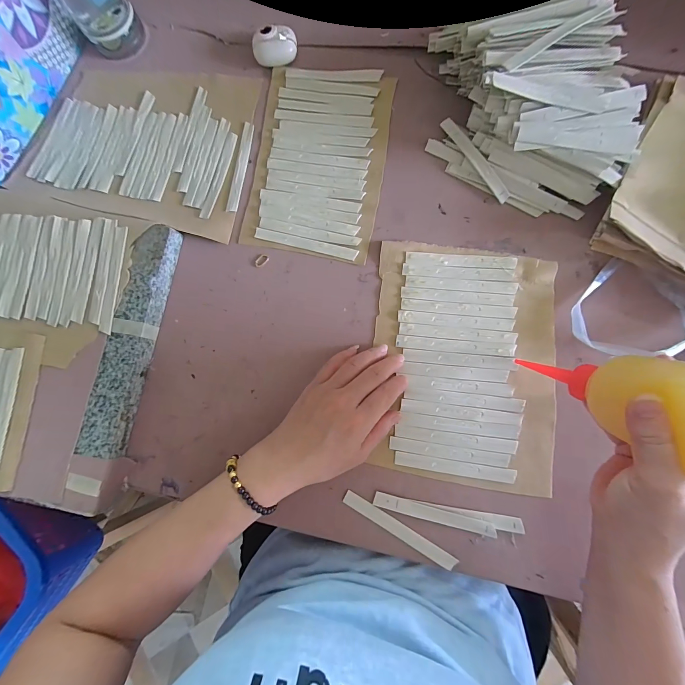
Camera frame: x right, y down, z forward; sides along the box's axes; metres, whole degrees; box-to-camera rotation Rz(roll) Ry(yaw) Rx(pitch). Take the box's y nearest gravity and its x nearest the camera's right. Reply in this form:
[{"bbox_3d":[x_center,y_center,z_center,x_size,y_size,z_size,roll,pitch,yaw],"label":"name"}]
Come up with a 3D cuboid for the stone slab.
[{"bbox_3d":[-0.223,-0.006,0.338,0.035,0.027,0.243,9,82,6],"label":"stone slab"}]

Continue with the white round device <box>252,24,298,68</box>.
[{"bbox_3d":[-0.082,-0.360,0.384,0.052,0.024,0.036,-1,81,4],"label":"white round device"}]

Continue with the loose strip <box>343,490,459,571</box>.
[{"bbox_3d":[0.054,0.178,0.300,0.116,0.004,0.013,30,85,8],"label":"loose strip"}]

